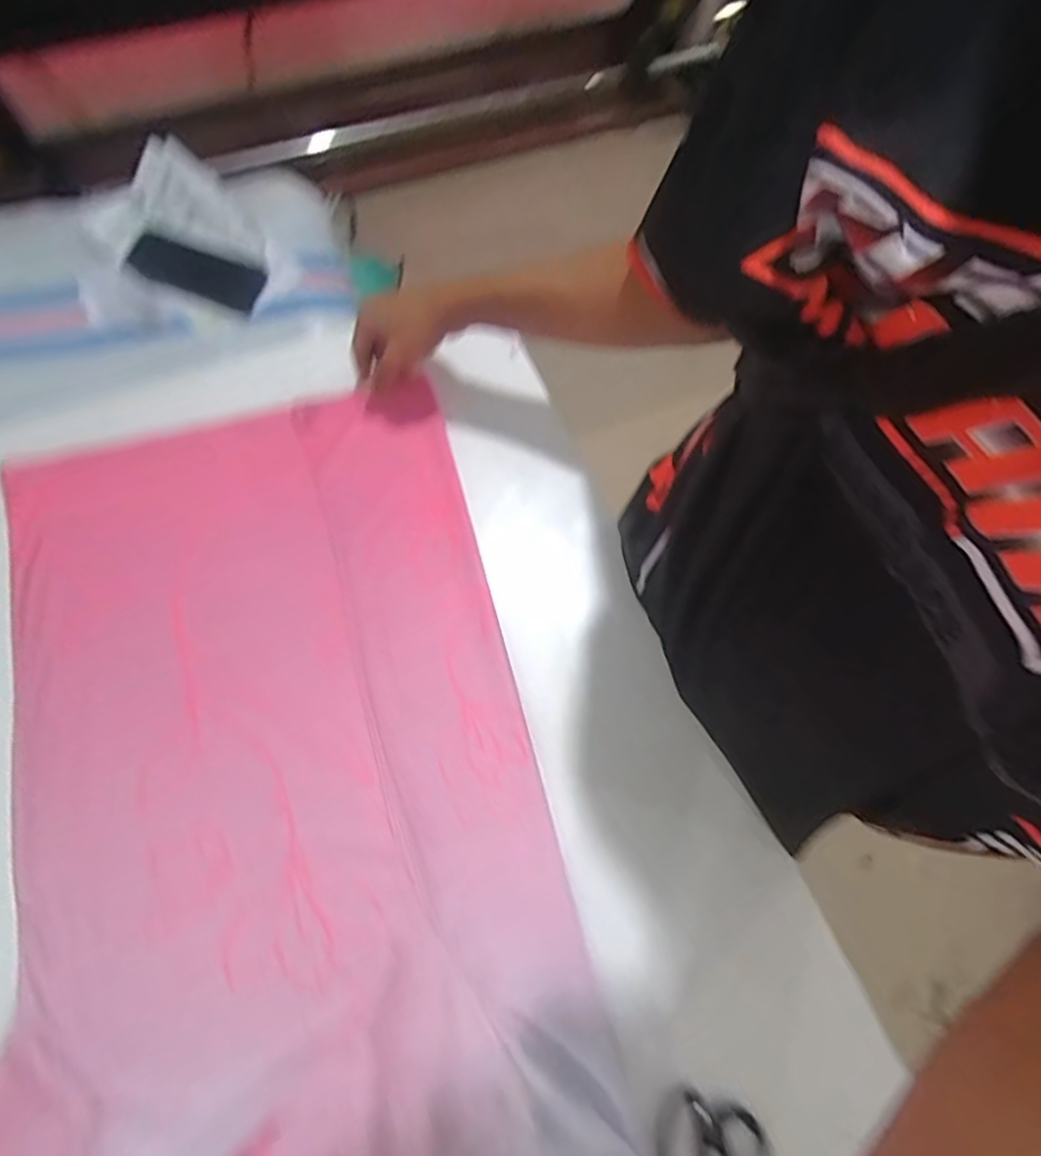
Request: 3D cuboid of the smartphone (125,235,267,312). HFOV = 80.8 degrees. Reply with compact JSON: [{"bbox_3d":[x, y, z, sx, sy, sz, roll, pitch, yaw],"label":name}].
[{"bbox_3d":[-0.426,-0.404,0.807,0.150,0.008,0.064,16,79,-19],"label":"smartphone"}]

